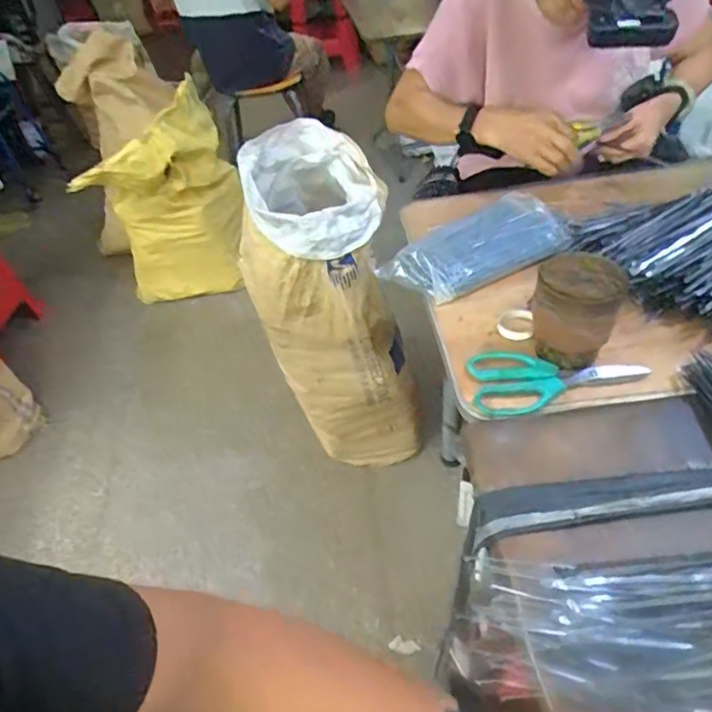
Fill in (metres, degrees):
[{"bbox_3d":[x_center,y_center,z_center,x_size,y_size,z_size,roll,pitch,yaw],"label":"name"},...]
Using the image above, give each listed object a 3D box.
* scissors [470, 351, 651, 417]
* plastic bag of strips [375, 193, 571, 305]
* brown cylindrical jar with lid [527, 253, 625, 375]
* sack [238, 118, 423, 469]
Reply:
[{"bbox_3d":[0.219,0.021,0.624,0.185,0.014,0.089,-9,44,-2],"label":"scissors"},{"bbox_3d":[0.169,-0.149,0.777,0.254,0.046,0.117,-27,47,-20],"label":"plastic bag of strips"},{"bbox_3d":[0.239,-0.047,0.615,0.085,0.104,0.088,-4,44,4],"label":"brown cylindrical jar with lid"},{"bbox_3d":[-0.070,-0.097,1.232,0.283,0.646,0.396,-18,45,-11],"label":"sack"}]

